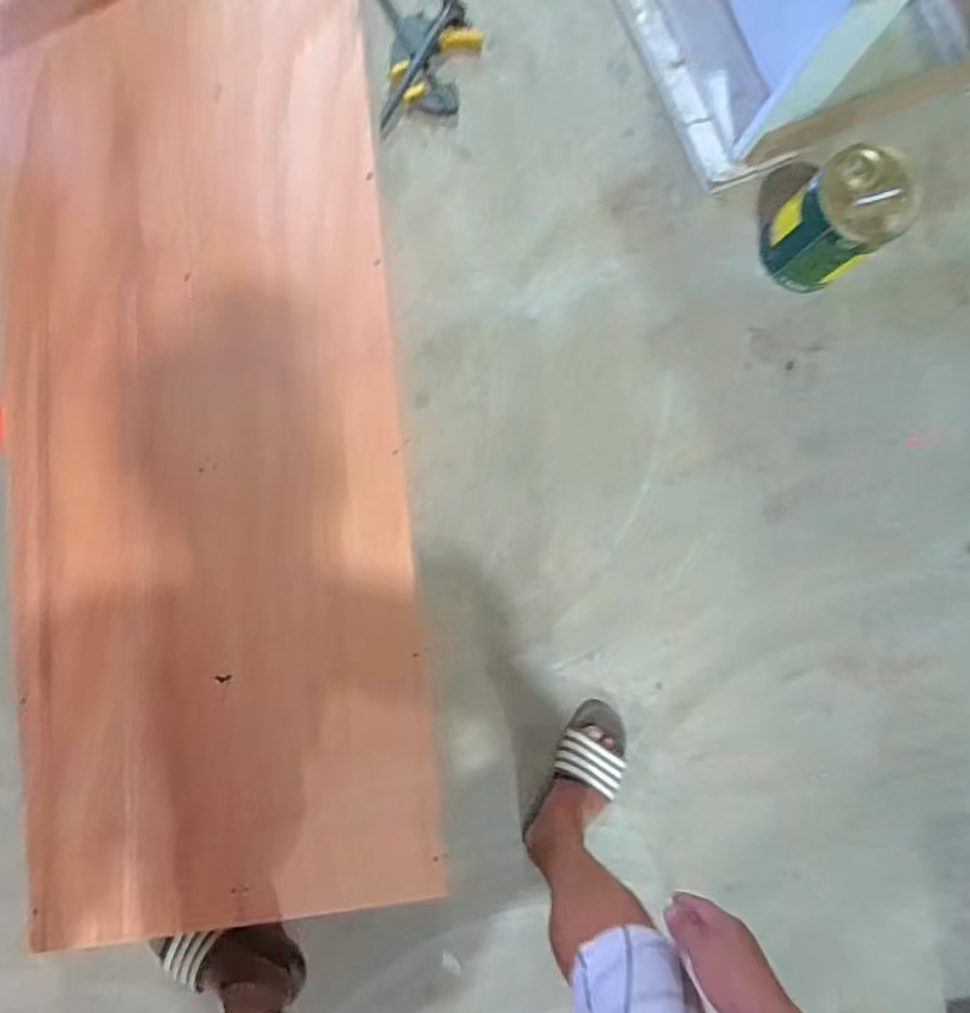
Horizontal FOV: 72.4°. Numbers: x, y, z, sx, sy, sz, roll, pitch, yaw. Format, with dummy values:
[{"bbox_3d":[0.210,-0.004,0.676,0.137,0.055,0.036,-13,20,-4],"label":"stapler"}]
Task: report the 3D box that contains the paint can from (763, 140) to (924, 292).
[{"bbox_3d":[0.587,-0.477,1.108,0.166,0.208,0.162,0,90,-4],"label":"paint can"}]

